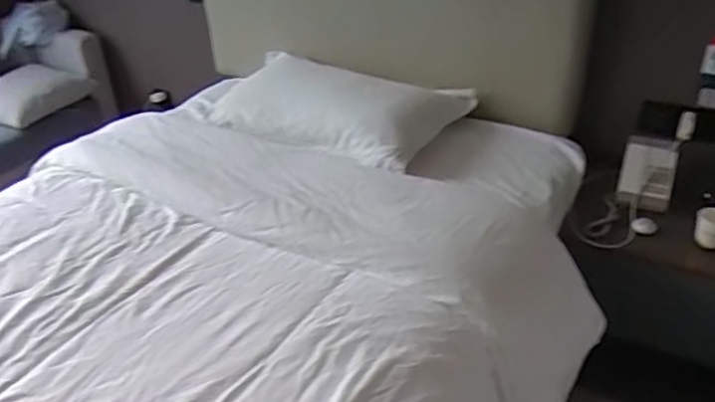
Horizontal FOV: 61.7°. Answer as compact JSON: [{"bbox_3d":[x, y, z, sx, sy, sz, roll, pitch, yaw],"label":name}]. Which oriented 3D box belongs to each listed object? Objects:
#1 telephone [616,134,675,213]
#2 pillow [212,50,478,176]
[{"bbox_3d":[0.780,-0.079,1.610,0.129,0.102,0.243,12,35,22],"label":"telephone"},{"bbox_3d":[-0.083,-0.308,1.796,0.701,0.102,0.468,16,35,25],"label":"pillow"}]

